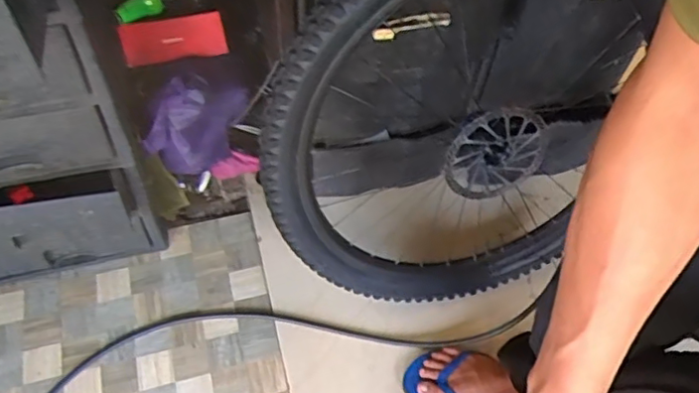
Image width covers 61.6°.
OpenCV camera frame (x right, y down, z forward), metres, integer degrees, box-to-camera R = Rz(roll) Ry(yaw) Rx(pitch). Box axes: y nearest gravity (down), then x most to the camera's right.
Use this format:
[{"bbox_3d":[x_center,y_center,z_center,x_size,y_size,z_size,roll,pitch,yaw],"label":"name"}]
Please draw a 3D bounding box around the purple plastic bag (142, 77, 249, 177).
[{"bbox_3d":[-0.286,-0.133,1.114,0.216,0.213,0.065,-31,64,-21],"label":"purple plastic bag"}]

